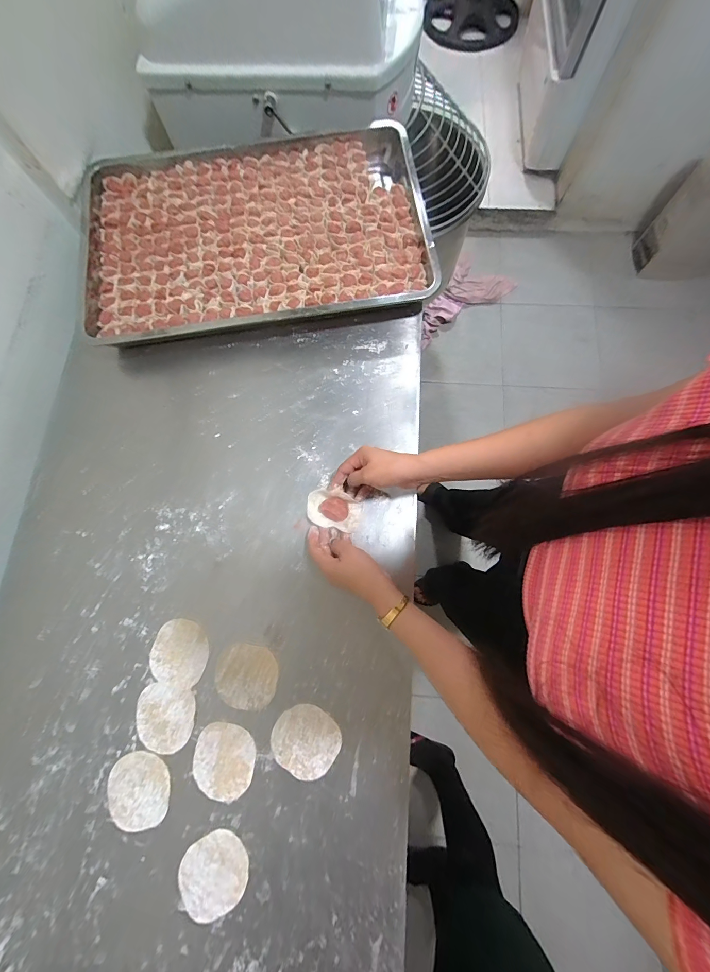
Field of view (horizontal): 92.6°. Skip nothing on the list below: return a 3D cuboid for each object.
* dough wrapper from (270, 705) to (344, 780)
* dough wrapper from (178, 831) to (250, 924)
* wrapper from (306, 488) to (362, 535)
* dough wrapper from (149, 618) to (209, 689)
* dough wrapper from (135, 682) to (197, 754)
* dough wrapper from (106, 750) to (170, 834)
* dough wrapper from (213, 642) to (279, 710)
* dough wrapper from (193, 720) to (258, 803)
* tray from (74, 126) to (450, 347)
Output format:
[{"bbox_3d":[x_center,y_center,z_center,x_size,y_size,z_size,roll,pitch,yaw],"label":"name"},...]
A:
[{"bbox_3d":[-0.065,0.334,0.444,0.085,0.004,0.077,28,79,8],"label":"dough wrapper"},{"bbox_3d":[-0.172,0.472,0.411,0.083,0.004,0.078,0,76,2],"label":"dough wrapper"},{"bbox_3d":[-0.033,0.034,0.497,0.081,0.028,0.052,19,78,6],"label":"wrapper"},{"bbox_3d":[-0.244,0.232,0.473,0.079,0.004,0.081,16,77,6],"label":"dough wrapper"},{"bbox_3d":[-0.255,0.310,0.454,0.080,0.004,0.077,0,76,2],"label":"dough wrapper"},{"bbox_3d":[-0.280,0.391,0.435,0.081,0.004,0.084,0,76,2],"label":"dough wrapper"},{"bbox_3d":[-0.149,0.260,0.465,0.085,0.004,0.077,11,77,4],"label":"dough wrapper"},{"bbox_3d":[-0.172,0.360,0.445,0.080,0.006,0.083,0,76,2],"label":"dough wrapper"},{"bbox_3d":[-0.176,-0.443,0.606,0.597,0.049,0.399,-6,76,0],"label":"tray"}]

